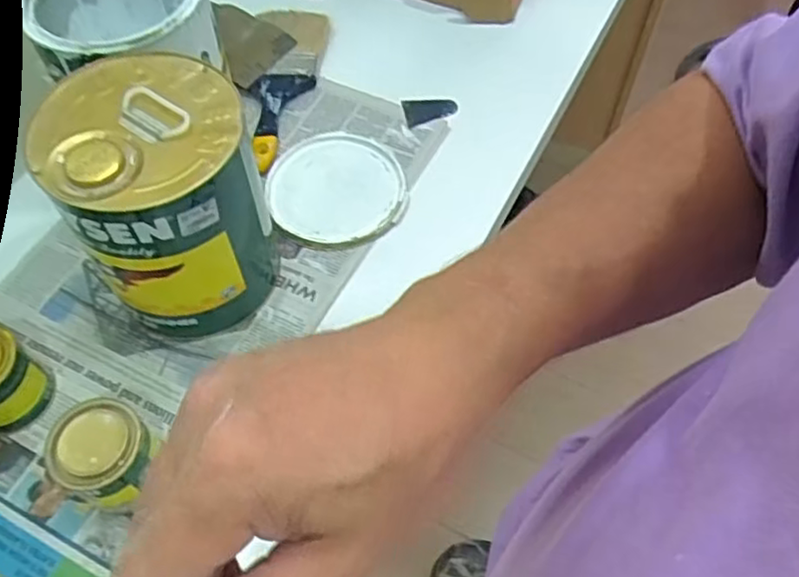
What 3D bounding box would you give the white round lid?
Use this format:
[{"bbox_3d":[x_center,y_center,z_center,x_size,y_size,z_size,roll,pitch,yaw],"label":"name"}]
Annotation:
[{"bbox_3d":[-0.069,-0.108,0.744,0.146,0.013,0.156,0,59,0],"label":"white round lid"}]

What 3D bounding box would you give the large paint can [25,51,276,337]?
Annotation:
[{"bbox_3d":[-0.197,-0.071,0.599,0.145,0.208,0.151,0,59,0],"label":"large paint can"}]

